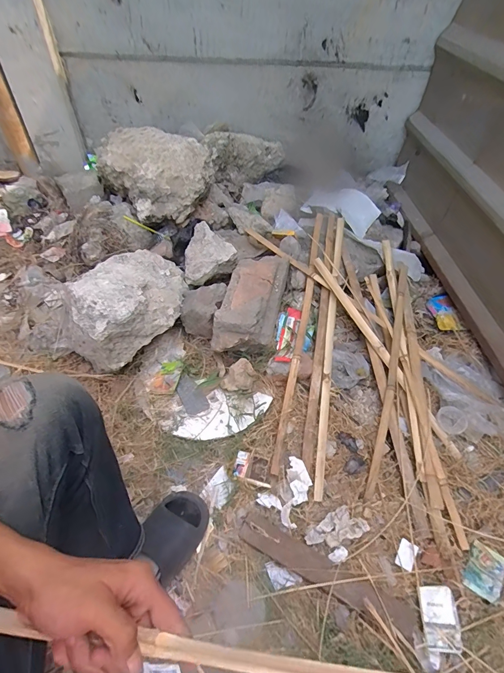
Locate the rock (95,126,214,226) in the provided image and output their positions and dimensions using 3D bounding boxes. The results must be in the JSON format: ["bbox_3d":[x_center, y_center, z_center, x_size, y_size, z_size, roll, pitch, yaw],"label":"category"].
[{"bbox_3d":[-0.371,-0.558,1.219,0.431,0.160,0.312,19,88,7],"label":"rock"}]

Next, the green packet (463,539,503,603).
[{"bbox_3d":[0.481,0.485,0.721,0.064,0.011,0.101,34,58,22],"label":"green packet"}]

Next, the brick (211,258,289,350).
[{"bbox_3d":[0.002,-0.100,1.005,0.153,0.114,0.337,14,53,8],"label":"brick"}]

